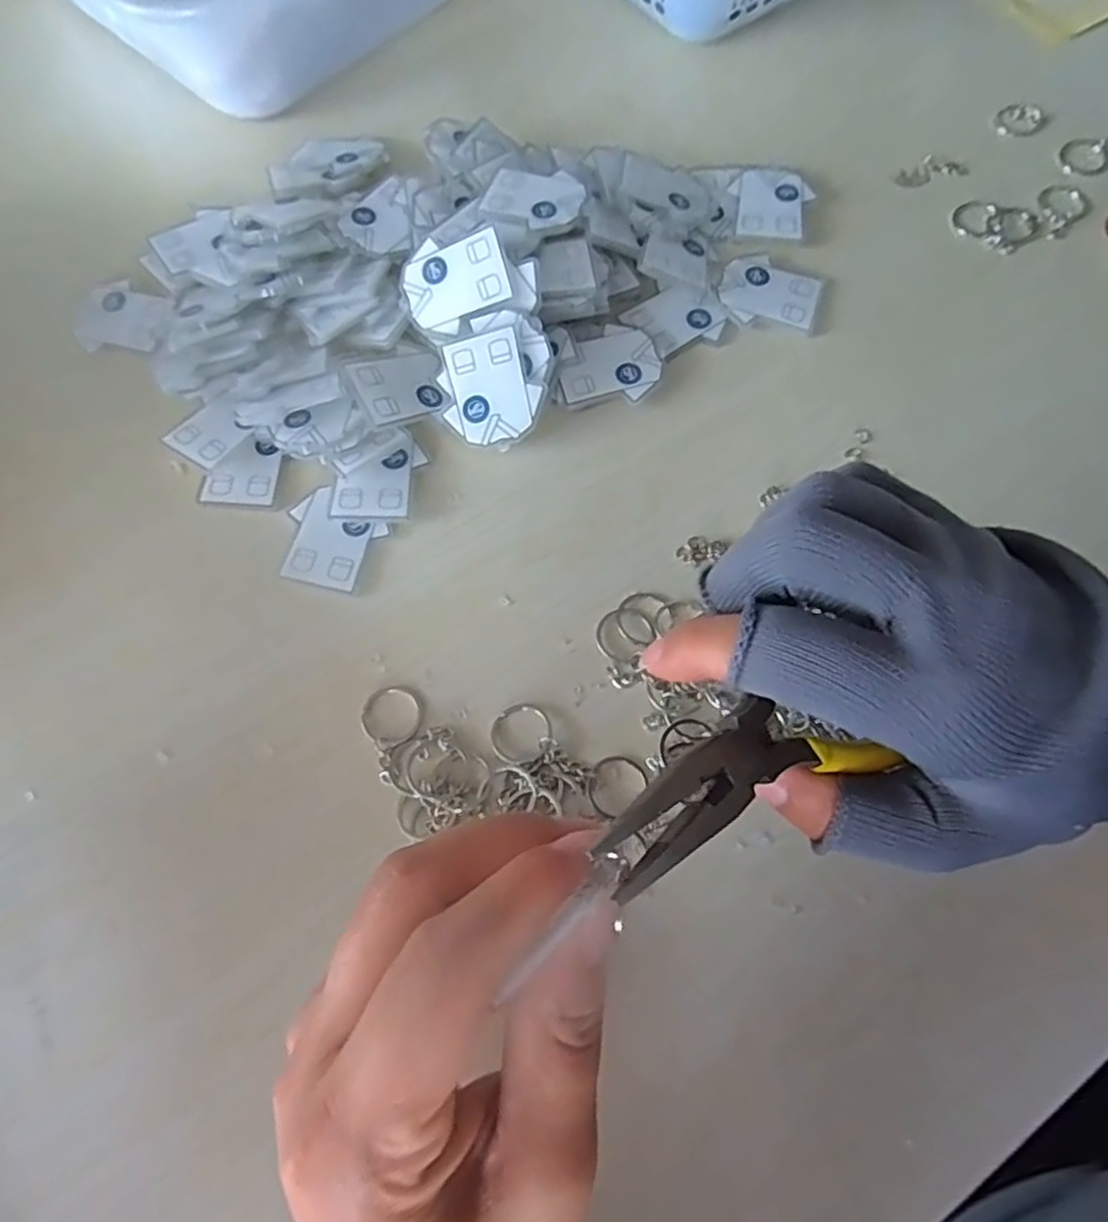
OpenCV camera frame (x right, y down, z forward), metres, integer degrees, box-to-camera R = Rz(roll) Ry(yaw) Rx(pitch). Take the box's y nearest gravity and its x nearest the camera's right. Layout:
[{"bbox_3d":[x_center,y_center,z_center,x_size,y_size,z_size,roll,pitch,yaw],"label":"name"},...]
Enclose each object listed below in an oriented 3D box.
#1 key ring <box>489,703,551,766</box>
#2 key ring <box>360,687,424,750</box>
[{"bbox_3d":[-0.014,0.048,0.286,0.025,0.005,0.022,-38,75,-13],"label":"key ring"},{"bbox_3d":[-0.066,0.043,0.290,0.025,0.004,0.026,-1,69,1],"label":"key ring"}]

